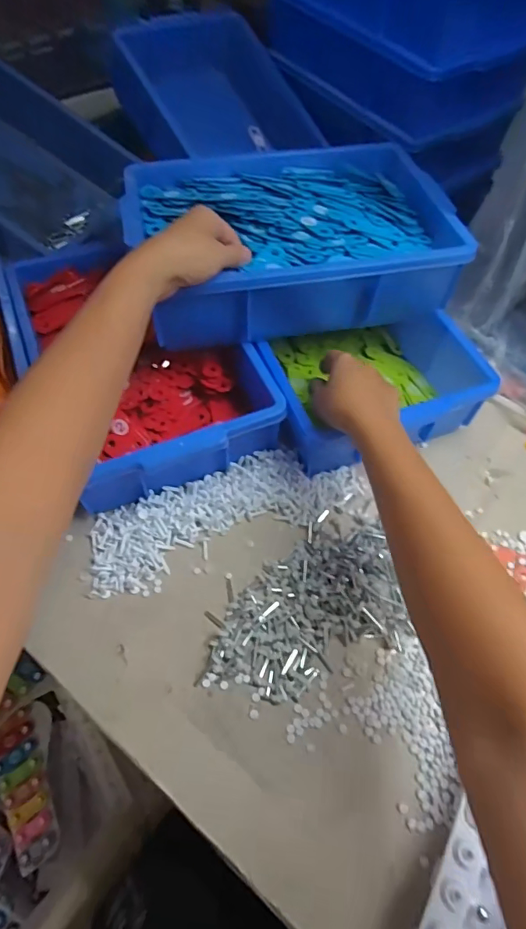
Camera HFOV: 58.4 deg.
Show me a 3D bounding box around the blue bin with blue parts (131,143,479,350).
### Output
[{"bbox_3d":[0.030,-0.284,0.586,0.357,0.096,0.267,-11,58,-10],"label":"blue bin with blue parts"}]

